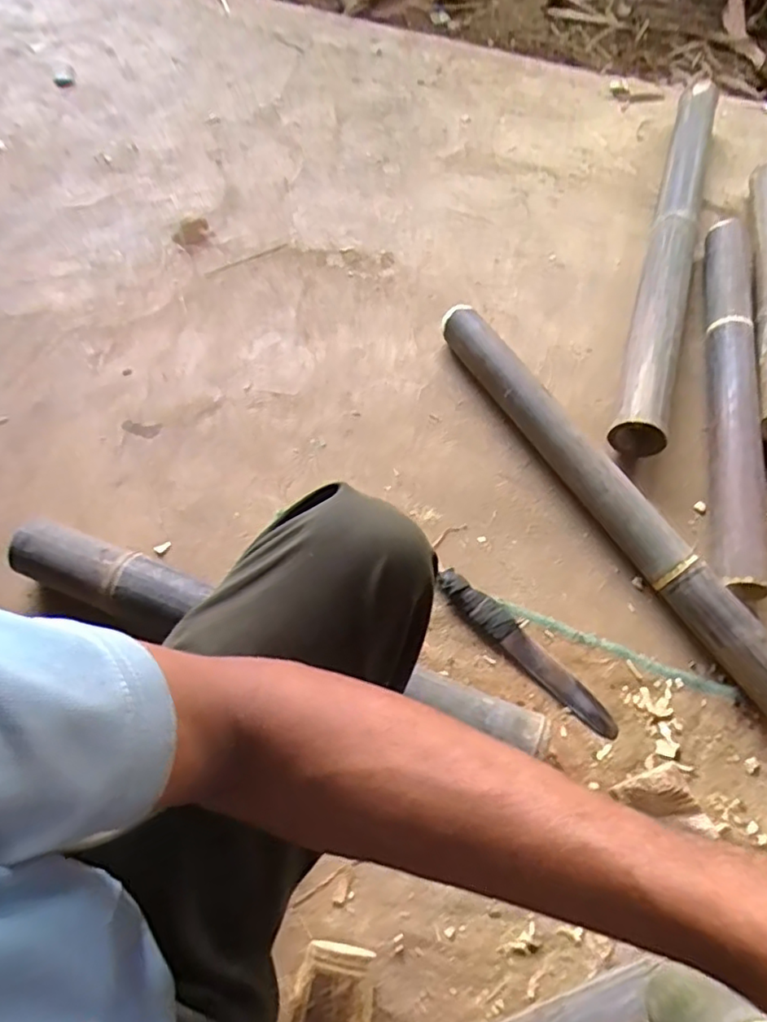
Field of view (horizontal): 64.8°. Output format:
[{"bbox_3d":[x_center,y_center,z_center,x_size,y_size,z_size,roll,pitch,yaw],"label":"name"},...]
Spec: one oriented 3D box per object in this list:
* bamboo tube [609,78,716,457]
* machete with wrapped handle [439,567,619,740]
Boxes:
[{"bbox_3d":[0.480,-0.452,1.006,0.074,0.075,0.861,17,62,7],"label":"bamboo tube"},{"bbox_3d":[0.168,0.160,0.705,0.254,0.028,0.035,40,67,18],"label":"machete with wrapped handle"}]

